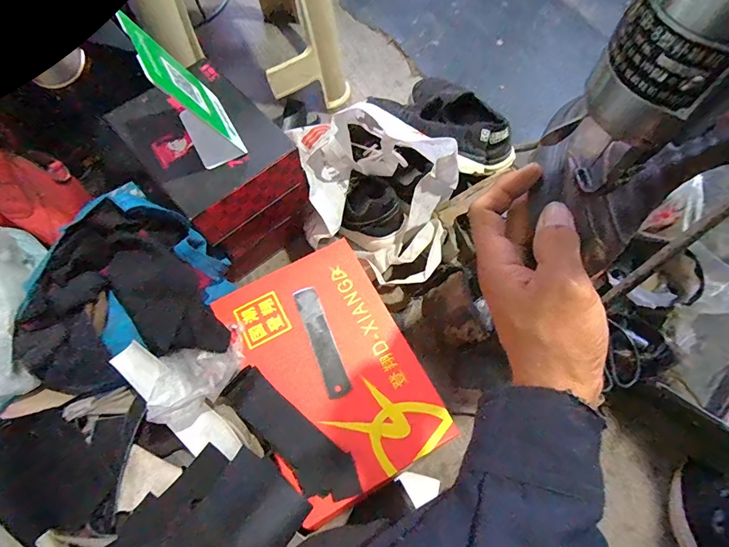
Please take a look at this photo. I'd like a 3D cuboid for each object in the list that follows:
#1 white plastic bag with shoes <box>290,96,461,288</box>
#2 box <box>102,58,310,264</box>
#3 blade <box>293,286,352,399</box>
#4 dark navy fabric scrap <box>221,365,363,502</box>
[{"bbox_3d":[0.024,-0.147,0.645,0.226,0.197,0.324,-31,72,-11],"label":"white plastic bag with shoes"},{"bbox_3d":[-0.214,-0.156,0.588,0.177,0.154,0.218,-40,74,-13],"label":"box"},{"bbox_3d":[-0.059,0.091,0.548,0.032,0.004,0.157,-19,69,-14],"label":"blade"},{"bbox_3d":[-0.093,0.204,0.496,0.199,0.010,0.060,39,75,10],"label":"dark navy fabric scrap"}]

